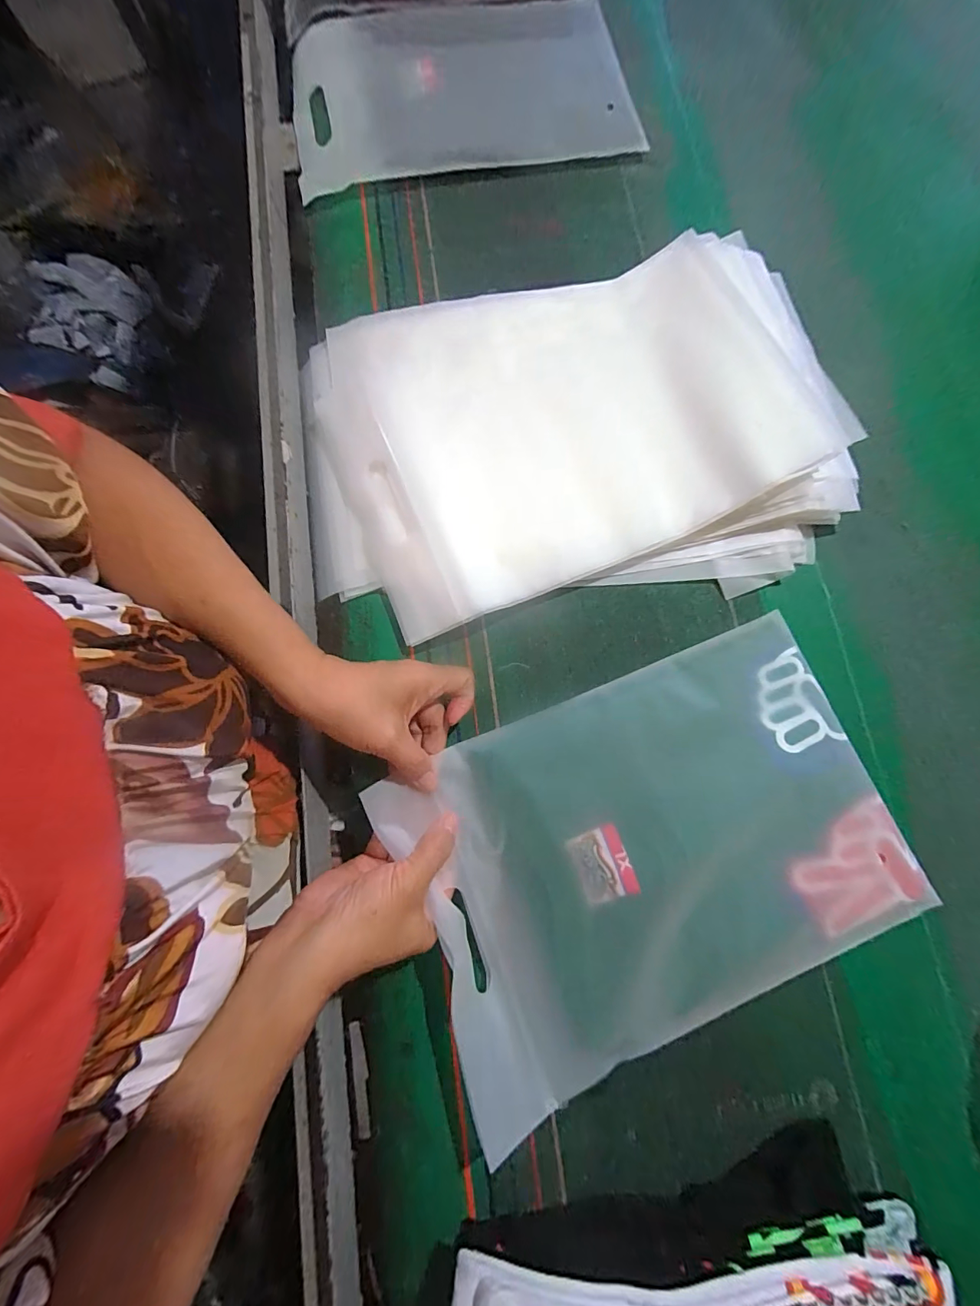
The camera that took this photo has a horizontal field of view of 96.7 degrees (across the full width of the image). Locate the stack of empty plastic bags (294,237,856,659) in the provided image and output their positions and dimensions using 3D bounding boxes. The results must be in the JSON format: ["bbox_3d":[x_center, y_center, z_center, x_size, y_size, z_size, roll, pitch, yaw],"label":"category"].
[{"bbox_3d":[0.069,-0.198,0.383,0.470,0.049,0.324,-10,79,-3],"label":"stack of empty plastic bags"}]

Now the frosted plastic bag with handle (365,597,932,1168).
[{"bbox_3d":[0.121,0.141,0.322,0.351,0.013,0.238,-22,79,-7],"label":"frosted plastic bag with handle"}]

